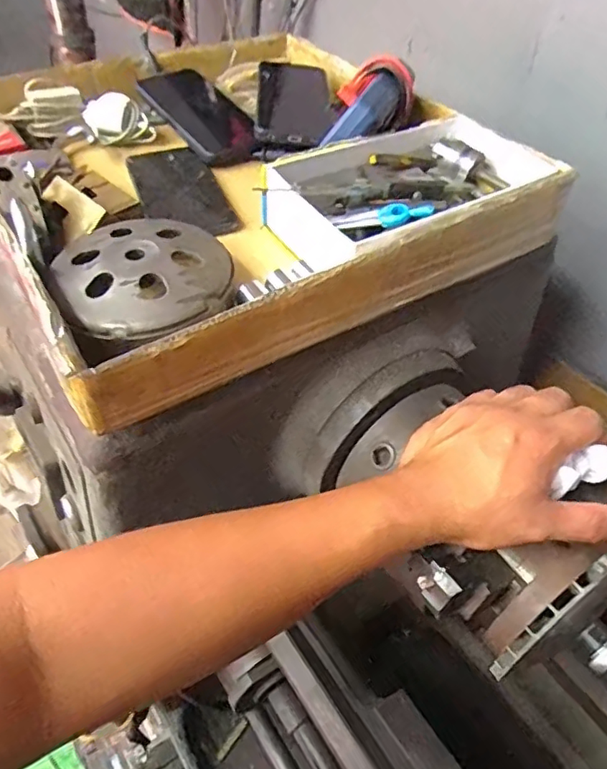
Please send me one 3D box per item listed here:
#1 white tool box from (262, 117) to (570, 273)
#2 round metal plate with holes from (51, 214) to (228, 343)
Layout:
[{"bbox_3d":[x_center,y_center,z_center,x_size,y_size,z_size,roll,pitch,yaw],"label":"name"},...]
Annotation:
[{"bbox_3d":[0.094,-0.162,0.479,0.235,0.040,0.139,-24,52,-25],"label":"white tool box"},{"bbox_3d":[-0.113,-0.083,0.409,0.117,0.022,0.126,2,45,-2],"label":"round metal plate with holes"}]

